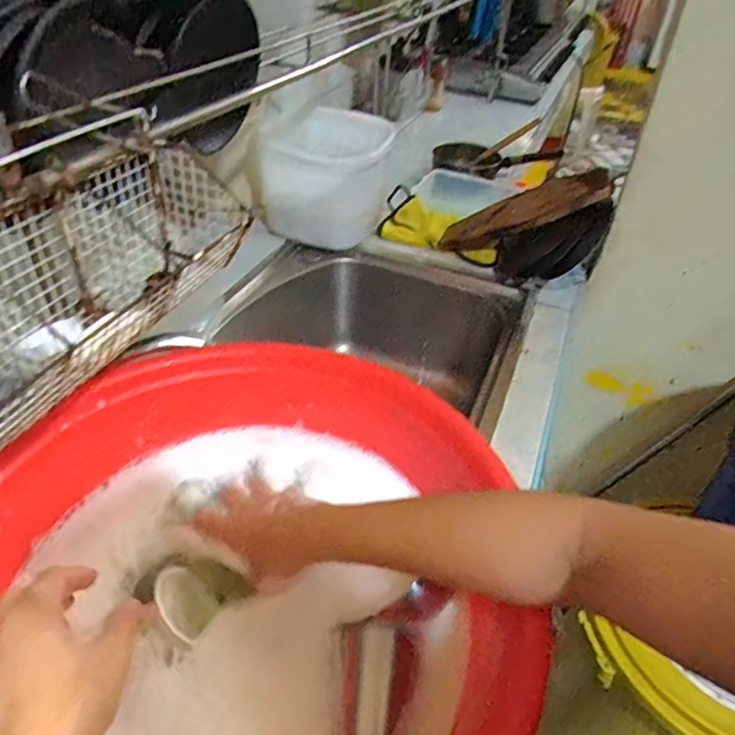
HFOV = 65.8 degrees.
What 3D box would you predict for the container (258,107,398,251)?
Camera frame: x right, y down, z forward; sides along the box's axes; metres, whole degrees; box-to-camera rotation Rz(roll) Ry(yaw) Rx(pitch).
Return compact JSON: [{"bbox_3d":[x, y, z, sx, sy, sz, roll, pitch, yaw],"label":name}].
[{"bbox_3d":[-0.075,-0.348,1.042,0.200,0.174,0.226,9,41,5],"label":"container"}]

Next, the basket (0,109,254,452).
[{"bbox_3d":[-0.238,-0.067,0.440,0.130,0.133,0.362,18,42,15],"label":"basket"}]

